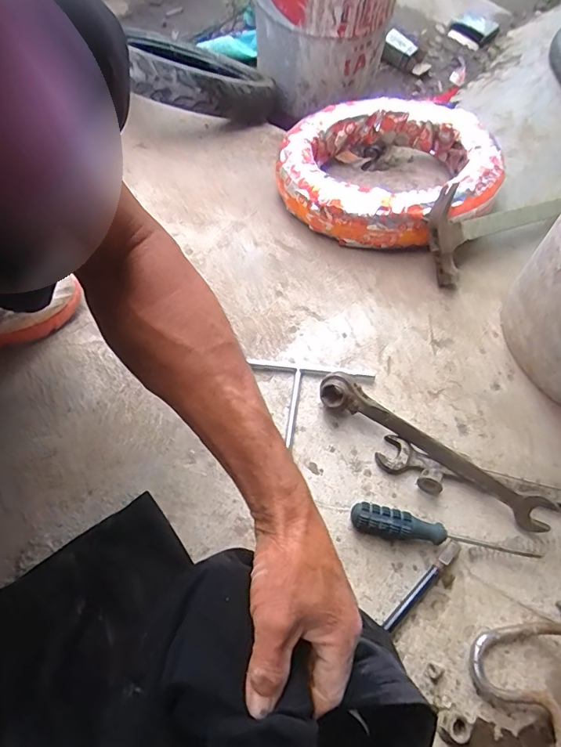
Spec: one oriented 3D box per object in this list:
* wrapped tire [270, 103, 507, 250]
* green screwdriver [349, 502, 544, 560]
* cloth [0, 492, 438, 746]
[{"bbox_3d":[0.180,-0.347,0.744,0.329,0.067,0.348,1,59,-1],"label":"wrapped tire"},{"bbox_3d":[0.166,0.168,0.475,0.187,0.031,0.026,16,61,-1],"label":"green screwdriver"},{"bbox_3d":[-0.090,0.237,0.351,0.294,0.124,0.317,-33,65,-20],"label":"cloth"}]

